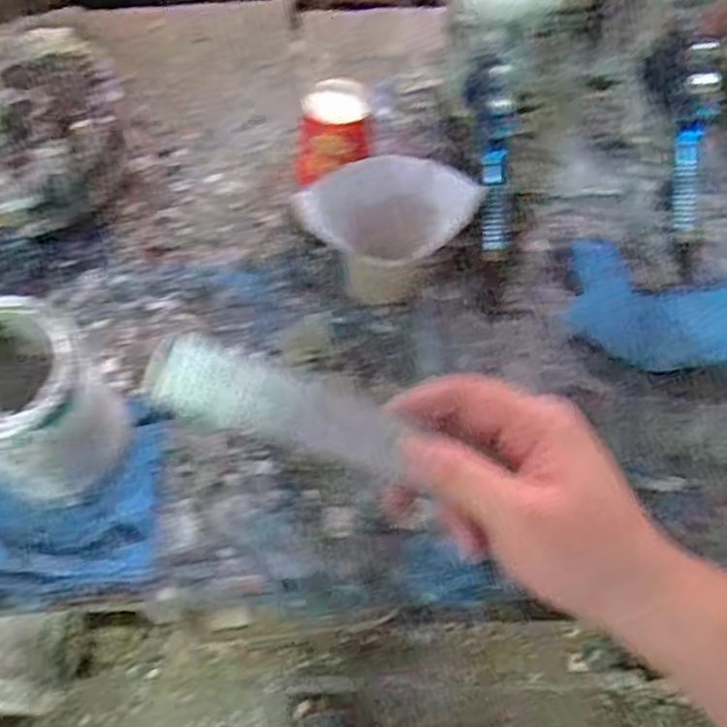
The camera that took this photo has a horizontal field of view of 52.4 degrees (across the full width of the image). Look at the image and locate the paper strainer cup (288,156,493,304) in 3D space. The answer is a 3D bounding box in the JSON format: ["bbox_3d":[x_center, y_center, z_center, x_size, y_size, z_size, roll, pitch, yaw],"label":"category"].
[{"bbox_3d":[0.020,-0.114,0.635,0.142,0.126,0.084,-13,62,-5],"label":"paper strainer cup"}]

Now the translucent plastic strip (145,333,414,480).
[{"bbox_3d":[-0.038,0.021,0.344,0.122,0.005,0.035,21,87,-13],"label":"translucent plastic strip"}]

